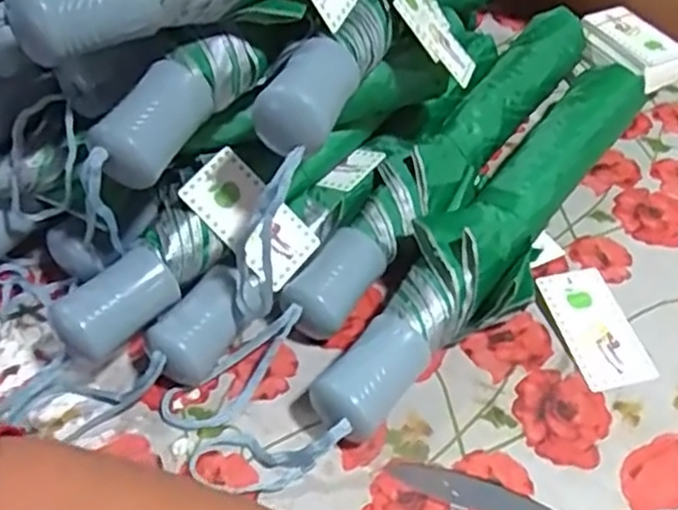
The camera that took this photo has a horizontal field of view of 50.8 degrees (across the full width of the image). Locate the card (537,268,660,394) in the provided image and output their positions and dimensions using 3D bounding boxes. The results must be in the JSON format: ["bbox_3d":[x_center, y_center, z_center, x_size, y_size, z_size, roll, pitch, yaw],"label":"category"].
[{"bbox_3d":[0.146,0.040,0.406,0.042,0.010,0.076,-12,47,-10],"label":"card"}]

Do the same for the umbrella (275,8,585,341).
[{"bbox_3d":[0.079,-0.071,0.474,0.049,0.037,0.347,27,52,24],"label":"umbrella"}]

